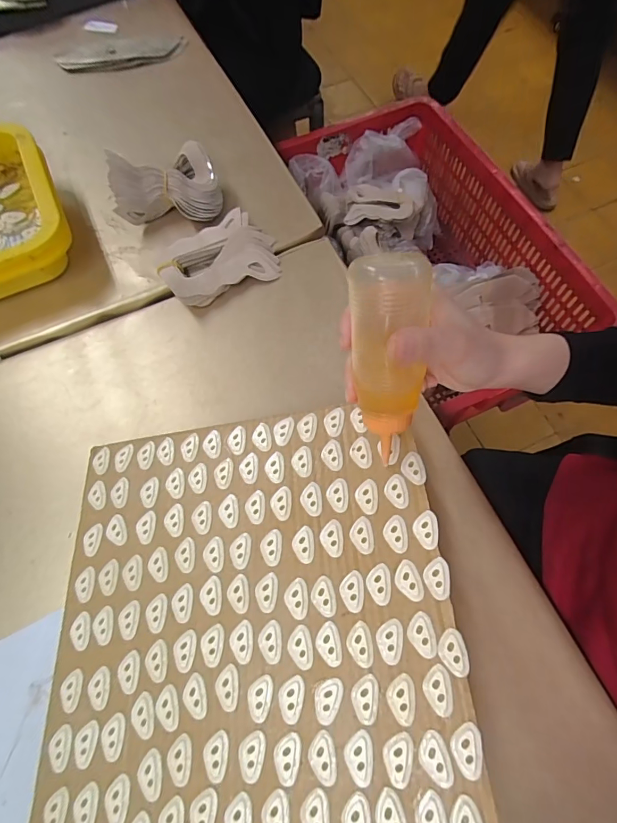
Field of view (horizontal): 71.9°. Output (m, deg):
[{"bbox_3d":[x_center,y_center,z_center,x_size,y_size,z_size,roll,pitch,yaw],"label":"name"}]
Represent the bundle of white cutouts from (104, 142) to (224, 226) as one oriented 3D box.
[{"bbox_3d":[-0.159,-0.257,0.485,0.117,0.054,0.078,-4,68,0],"label":"bundle of white cutouts"}]

